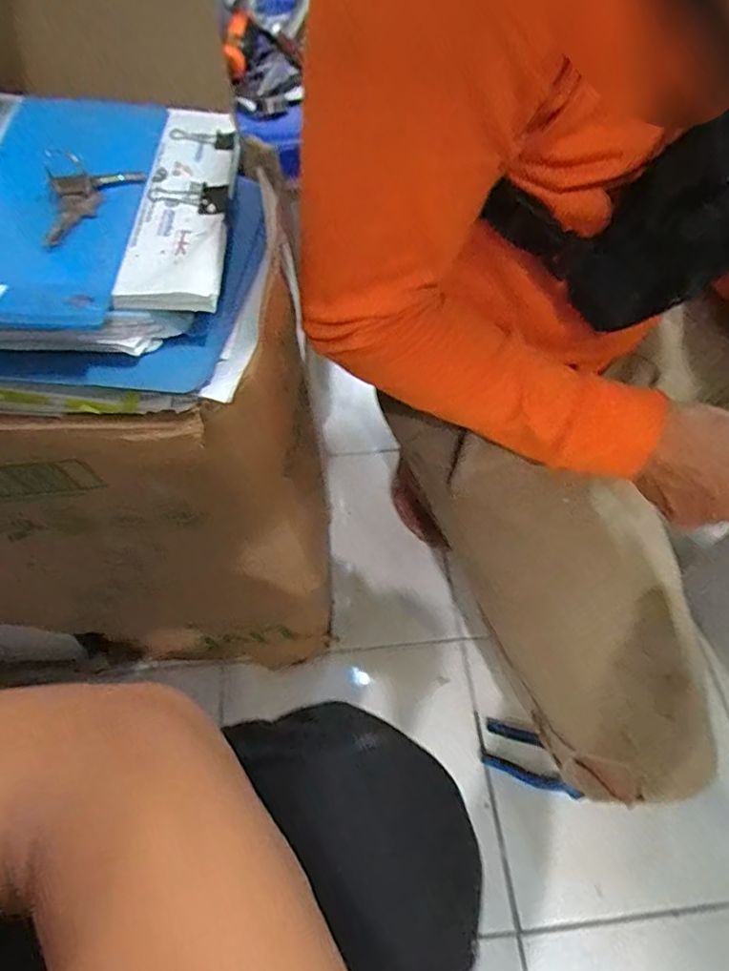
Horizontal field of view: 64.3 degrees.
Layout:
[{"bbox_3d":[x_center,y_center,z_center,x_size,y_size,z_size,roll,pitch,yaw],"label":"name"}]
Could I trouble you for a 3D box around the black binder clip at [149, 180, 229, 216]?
[{"bbox_3d":[-0.117,-0.192,0.387,0.048,0.010,0.031,-2,59,-2],"label":"black binder clip"}]

